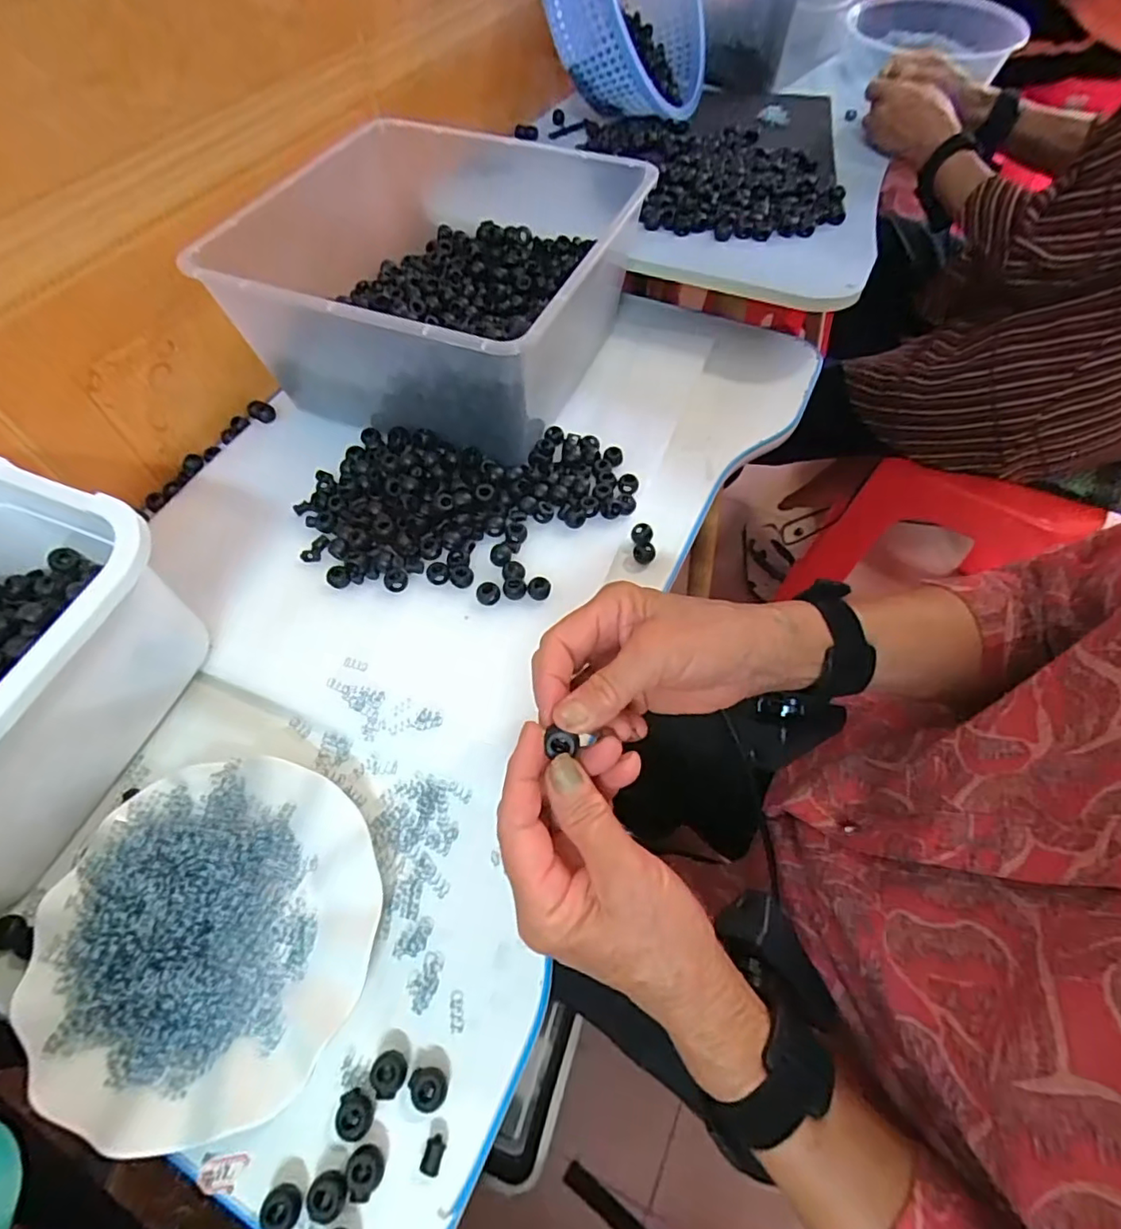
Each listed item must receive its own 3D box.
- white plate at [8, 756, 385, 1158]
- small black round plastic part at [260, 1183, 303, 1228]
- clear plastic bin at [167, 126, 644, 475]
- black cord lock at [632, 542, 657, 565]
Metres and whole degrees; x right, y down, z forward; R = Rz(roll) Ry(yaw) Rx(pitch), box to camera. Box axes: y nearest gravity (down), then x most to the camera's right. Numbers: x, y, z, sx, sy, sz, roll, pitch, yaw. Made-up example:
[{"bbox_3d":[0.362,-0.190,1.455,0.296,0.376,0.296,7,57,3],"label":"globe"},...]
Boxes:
[{"bbox_3d":[-0.194,0.171,0.323,0.176,0.021,0.177,-2,58,-1],"label":"white plate"},{"bbox_3d":[-0.129,0.277,0.274,0.018,0.007,0.017,0,58,0],"label":"small black round plastic part"},{"bbox_3d":[-0.096,-0.311,0.555,0.303,0.143,0.345,21,60,13],"label":"clear plastic bin"},{"bbox_3d":[0.067,-0.049,0.472,0.018,0.013,0.014,10,58,6],"label":"black cord lock"}]

